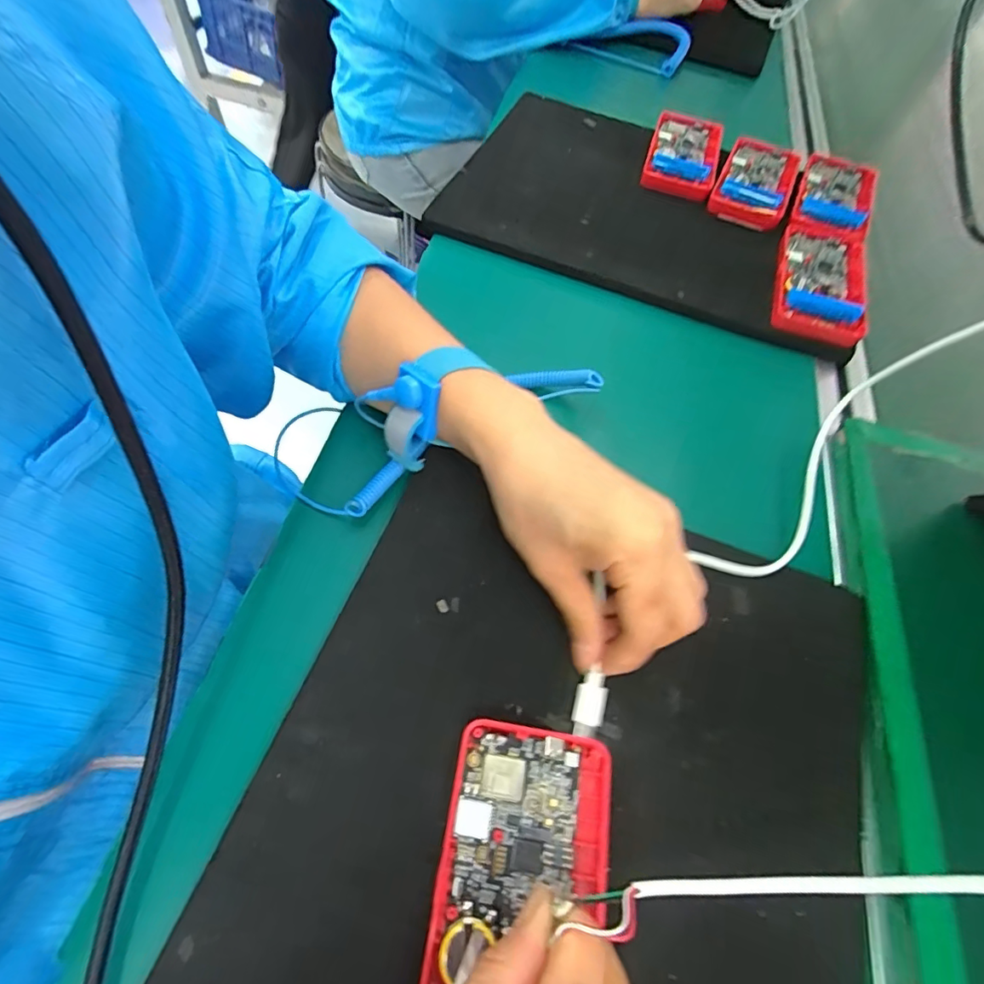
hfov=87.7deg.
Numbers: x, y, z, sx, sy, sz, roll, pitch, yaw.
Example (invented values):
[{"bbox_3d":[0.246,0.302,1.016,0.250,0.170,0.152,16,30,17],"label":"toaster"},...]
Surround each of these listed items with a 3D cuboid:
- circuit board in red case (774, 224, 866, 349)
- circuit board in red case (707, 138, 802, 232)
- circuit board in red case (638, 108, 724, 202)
[{"bbox_3d":[0.255,-0.165,0.397,0.064,0.014,0.124,21,60,6],"label":"circuit board in red case"},{"bbox_3d":[0.241,-0.284,0.465,0.062,0.019,0.125,26,61,8],"label":"circuit board in red case"},{"bbox_3d":[0.178,-0.315,0.479,0.065,0.022,0.119,21,60,5],"label":"circuit board in red case"}]

